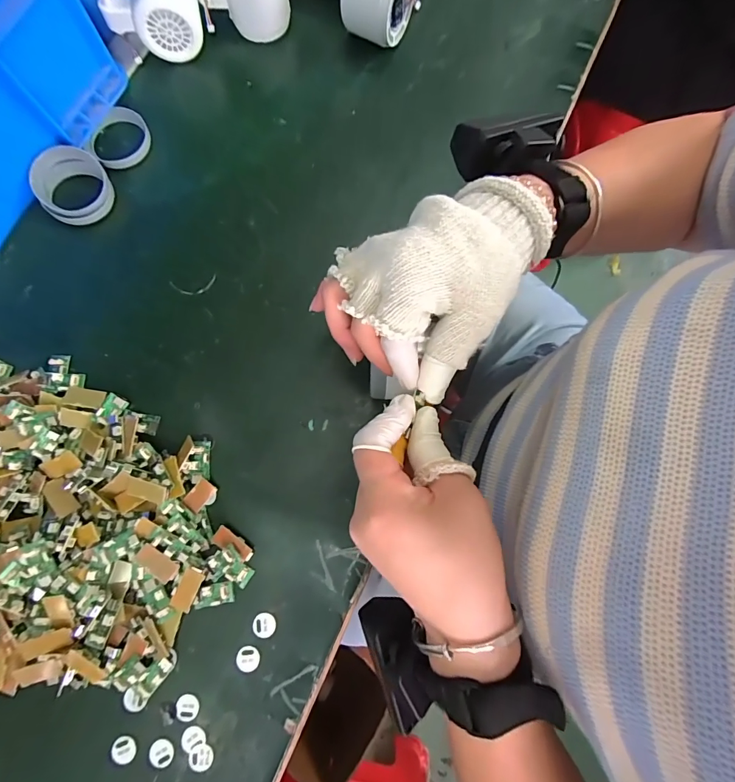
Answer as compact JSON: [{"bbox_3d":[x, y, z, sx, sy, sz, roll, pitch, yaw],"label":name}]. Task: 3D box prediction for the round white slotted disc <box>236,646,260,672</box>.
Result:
[{"bbox_3d":[-0.089,0.199,0.290,0.017,0.004,0.016,0,79,1],"label":"round white slotted disc"}]

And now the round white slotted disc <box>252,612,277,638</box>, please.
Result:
[{"bbox_3d":[-0.078,0.176,0.294,0.017,0.004,0.017,0,79,1],"label":"round white slotted disc"}]

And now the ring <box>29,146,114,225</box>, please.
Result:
[{"bbox_3d":[-0.265,-0.182,0.350,0.055,0.030,0.056,0,79,1],"label":"ring"}]

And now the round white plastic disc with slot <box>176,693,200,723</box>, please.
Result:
[{"bbox_3d":[-0.132,0.232,0.286,0.017,0.004,0.016,0,79,1],"label":"round white plastic disc with slot"}]

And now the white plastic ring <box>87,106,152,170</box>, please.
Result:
[{"bbox_3d":[-0.235,-0.239,0.372,0.057,0.014,0.057,0,79,1],"label":"white plastic ring"}]

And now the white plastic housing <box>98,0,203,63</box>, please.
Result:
[{"bbox_3d":[-0.200,-0.351,0.367,0.082,0.062,0.045,-14,79,-2],"label":"white plastic housing"}]

